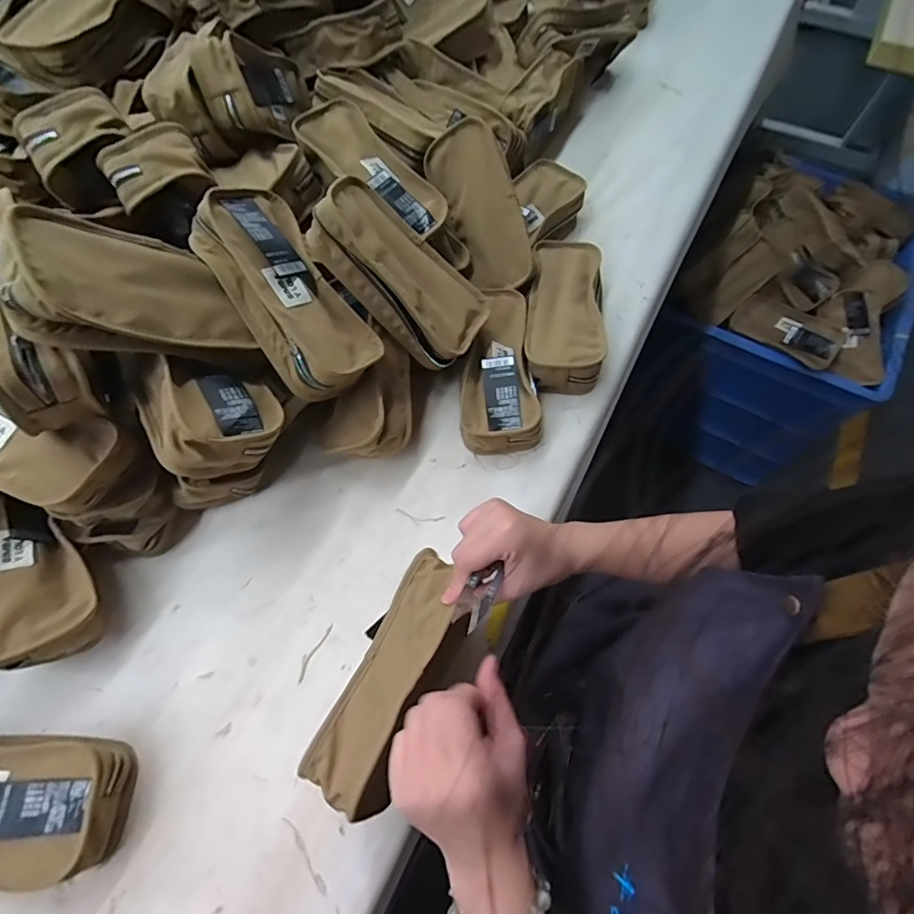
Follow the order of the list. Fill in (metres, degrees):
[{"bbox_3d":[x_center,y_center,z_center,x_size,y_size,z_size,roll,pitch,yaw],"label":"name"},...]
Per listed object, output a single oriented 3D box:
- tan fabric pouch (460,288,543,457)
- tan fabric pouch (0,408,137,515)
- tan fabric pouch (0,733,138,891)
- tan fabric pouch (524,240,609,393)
[{"bbox_3d":[0.046,-0.097,0.540,0.082,0.064,0.193,-1,65,1],"label":"tan fabric pouch"},{"bbox_3d":[-0.380,-0.024,0.401,0.197,0.044,0.085,29,68,-3],"label":"tan fabric pouch"},{"bbox_3d":[-0.369,0.273,0.380,0.189,0.054,0.088,1,65,2],"label":"tan fabric pouch"},{"bbox_3d":[0.128,-0.170,0.566,0.086,0.043,0.190,7,66,4],"label":"tan fabric pouch"}]

